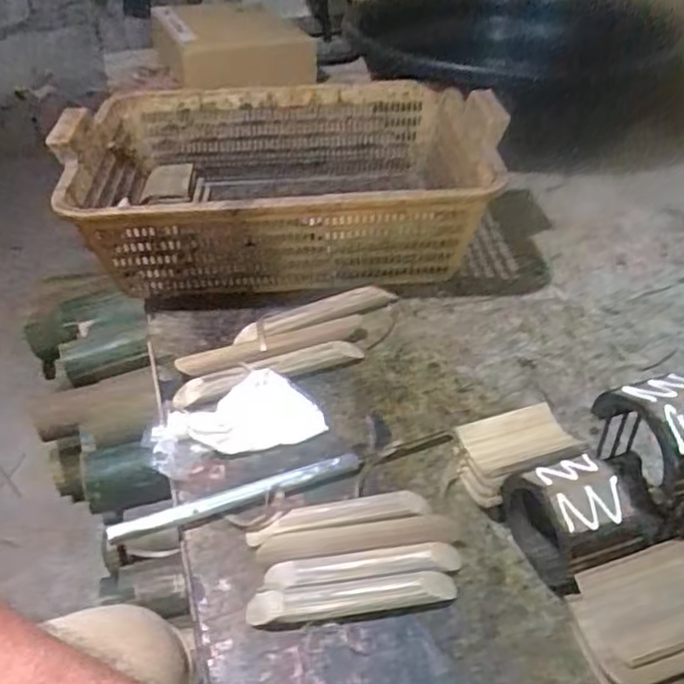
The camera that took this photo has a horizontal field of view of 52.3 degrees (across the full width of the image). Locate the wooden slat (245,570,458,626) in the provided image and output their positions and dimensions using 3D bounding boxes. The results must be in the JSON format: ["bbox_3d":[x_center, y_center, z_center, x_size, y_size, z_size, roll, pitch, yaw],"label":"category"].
[{"bbox_3d":[0.006,0.148,0.404,0.119,0.005,0.019,-4,59,-7],"label":"wooden slat"}]

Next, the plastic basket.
[{"bbox_3d":[-0.058,-0.167,0.711,0.396,0.133,0.291,-5,39,-4],"label":"plastic basket"}]

